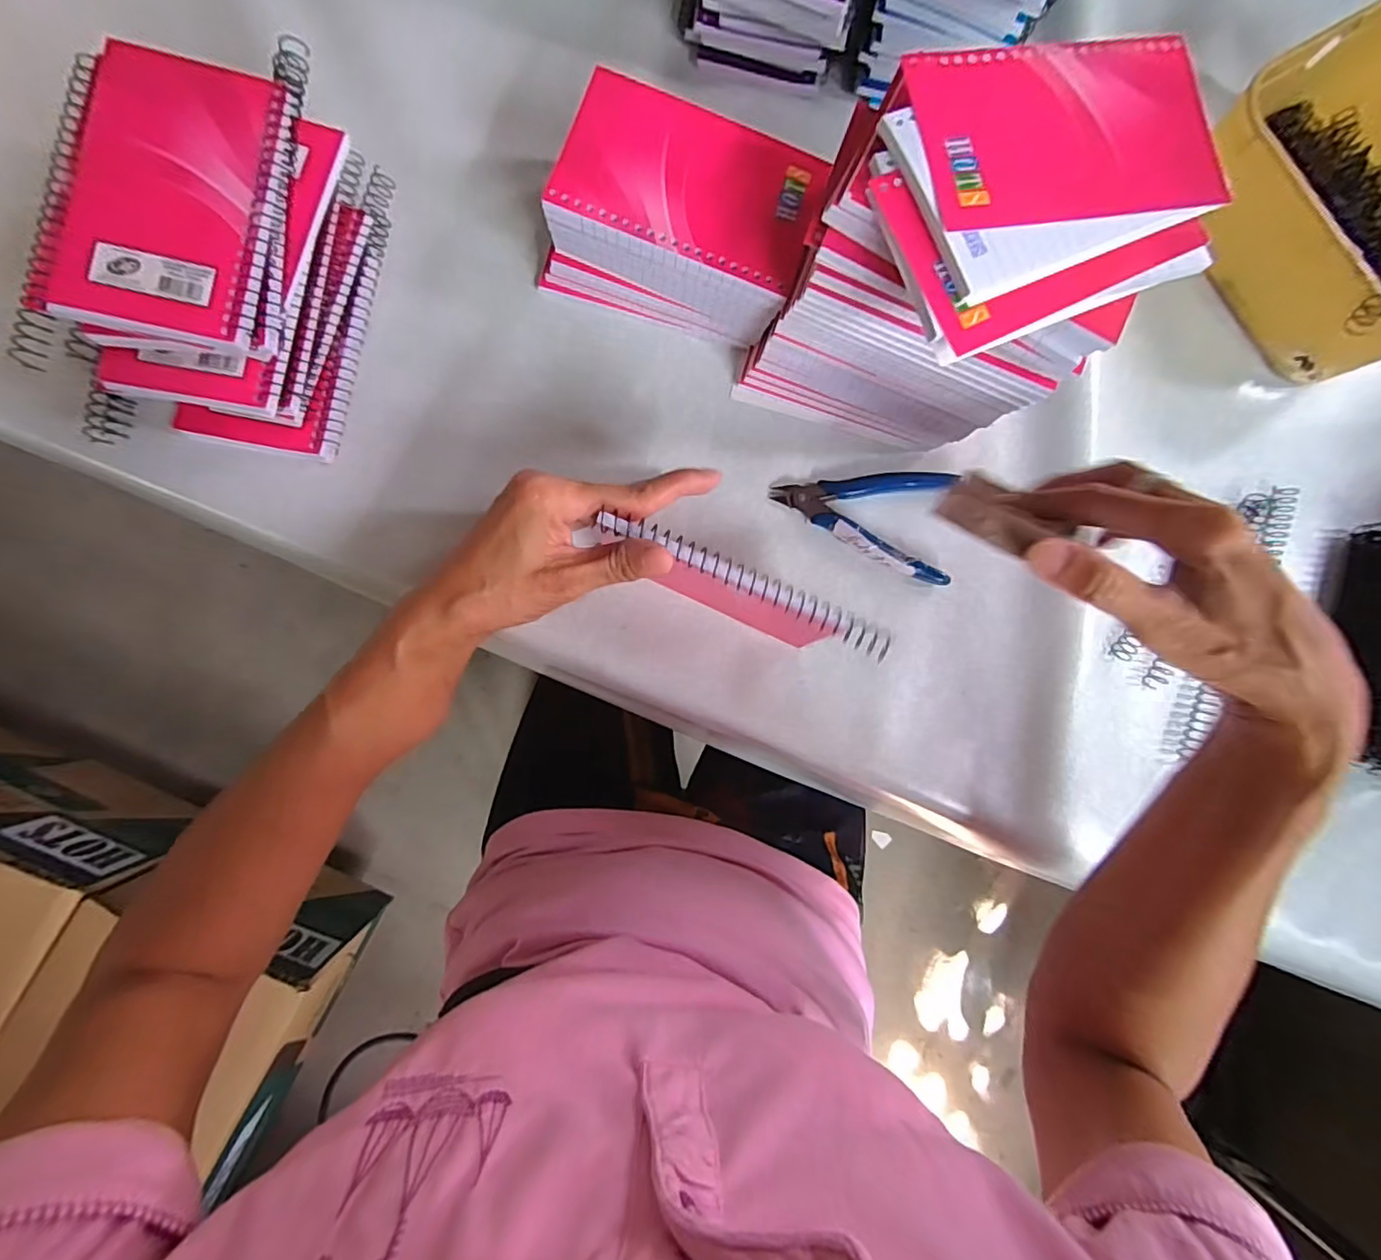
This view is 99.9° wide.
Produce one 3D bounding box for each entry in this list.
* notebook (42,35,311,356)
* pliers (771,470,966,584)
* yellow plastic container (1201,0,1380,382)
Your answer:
[{"bbox_3d":[-0.242,-0.211,0.275,0.090,0.015,0.146,8,85,-5],"label":"notebook"},{"bbox_3d":[0.107,-0.067,0.359,0.112,0.012,0.066,5,84,-4],"label":"pliers"},{"bbox_3d":[0.433,-0.274,0.376,0.173,0.066,0.190,-35,88,-7],"label":"yellow plastic container"}]

